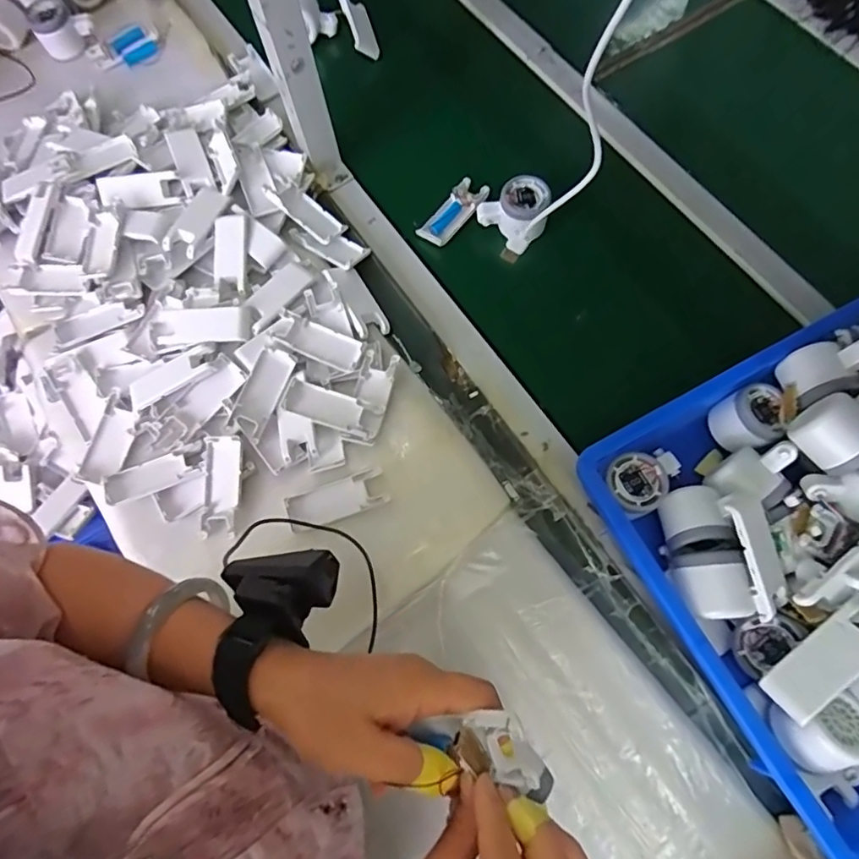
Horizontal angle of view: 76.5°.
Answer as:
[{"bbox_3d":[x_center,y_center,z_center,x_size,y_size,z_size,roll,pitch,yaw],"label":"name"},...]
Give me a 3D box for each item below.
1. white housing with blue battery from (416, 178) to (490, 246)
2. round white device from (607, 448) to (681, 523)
[{"bbox_3d":[0.030,-0.271,0.680,0.039,0.013,0.102,35,75,12],"label":"white housing with blue battery"},{"bbox_3d":[0.207,0.052,0.537,0.078,0.049,0.055,-29,71,-7],"label":"round white device"}]

